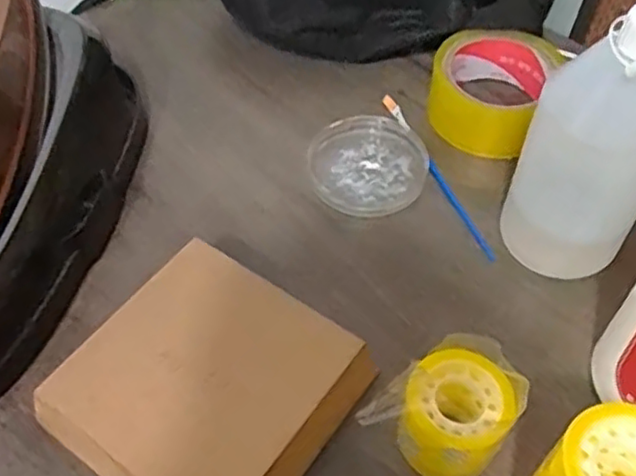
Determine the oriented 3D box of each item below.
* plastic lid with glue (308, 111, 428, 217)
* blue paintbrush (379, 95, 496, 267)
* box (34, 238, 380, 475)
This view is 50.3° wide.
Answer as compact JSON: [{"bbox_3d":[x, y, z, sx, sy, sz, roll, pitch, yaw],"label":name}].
[{"bbox_3d":[0.037,-0.054,0.489,0.085,0.015,0.082,-1,53,1],"label":"plastic lid with glue"},{"bbox_3d":[0.083,-0.051,0.487,0.011,0.011,0.163,-18,55,-11],"label":"blue paintbrush"},{"bbox_3d":[-0.060,0.085,0.369,0.135,0.044,0.129,30,59,22],"label":"box"}]

